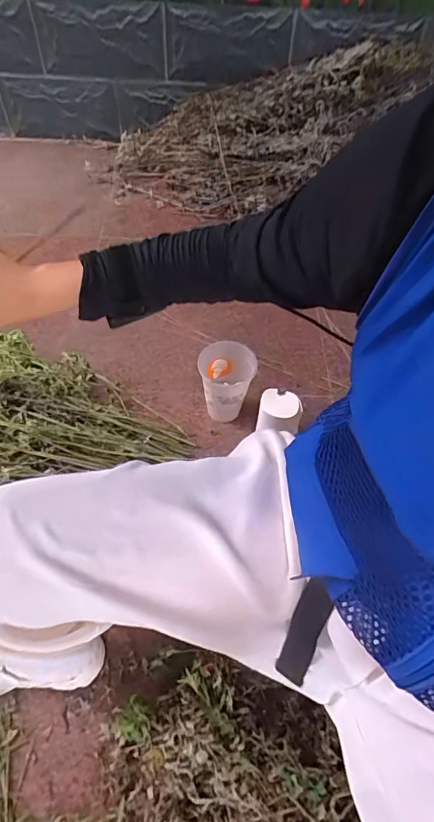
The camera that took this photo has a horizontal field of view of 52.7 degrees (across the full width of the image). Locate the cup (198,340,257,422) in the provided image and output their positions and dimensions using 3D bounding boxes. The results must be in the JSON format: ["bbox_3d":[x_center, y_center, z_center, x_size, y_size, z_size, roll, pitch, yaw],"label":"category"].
[{"bbox_3d":[0.018,-0.053,0.923,0.106,0.160,0.100,-1,57,-4],"label":"cup"}]

